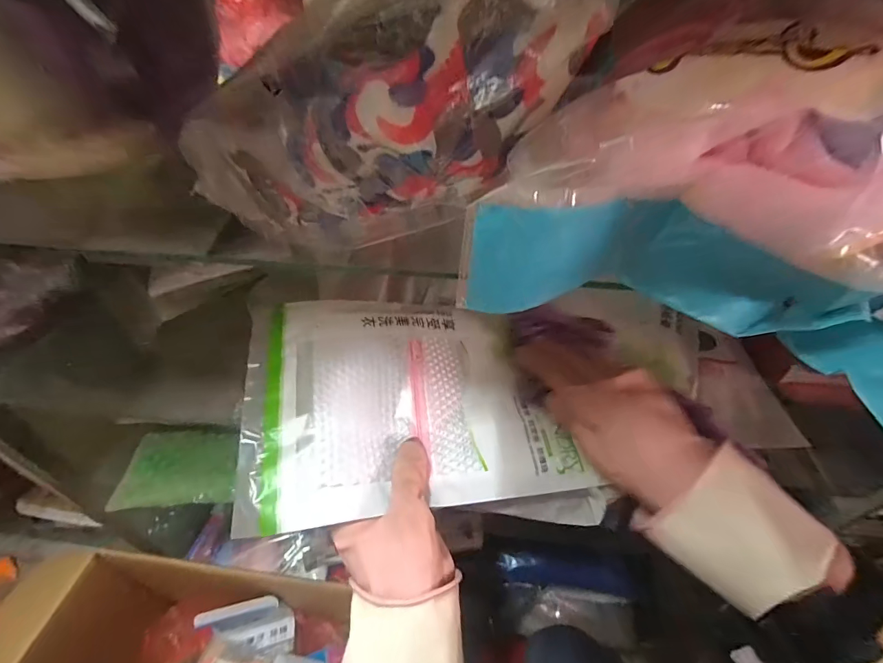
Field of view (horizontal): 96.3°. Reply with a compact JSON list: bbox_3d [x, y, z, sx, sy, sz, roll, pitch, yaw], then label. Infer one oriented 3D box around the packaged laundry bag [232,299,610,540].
[{"bbox_3d":[-0.024,0.048,0.313,0.235,0.016,0.174,-1,56,-18],"label":"packaged laundry bag"}]

